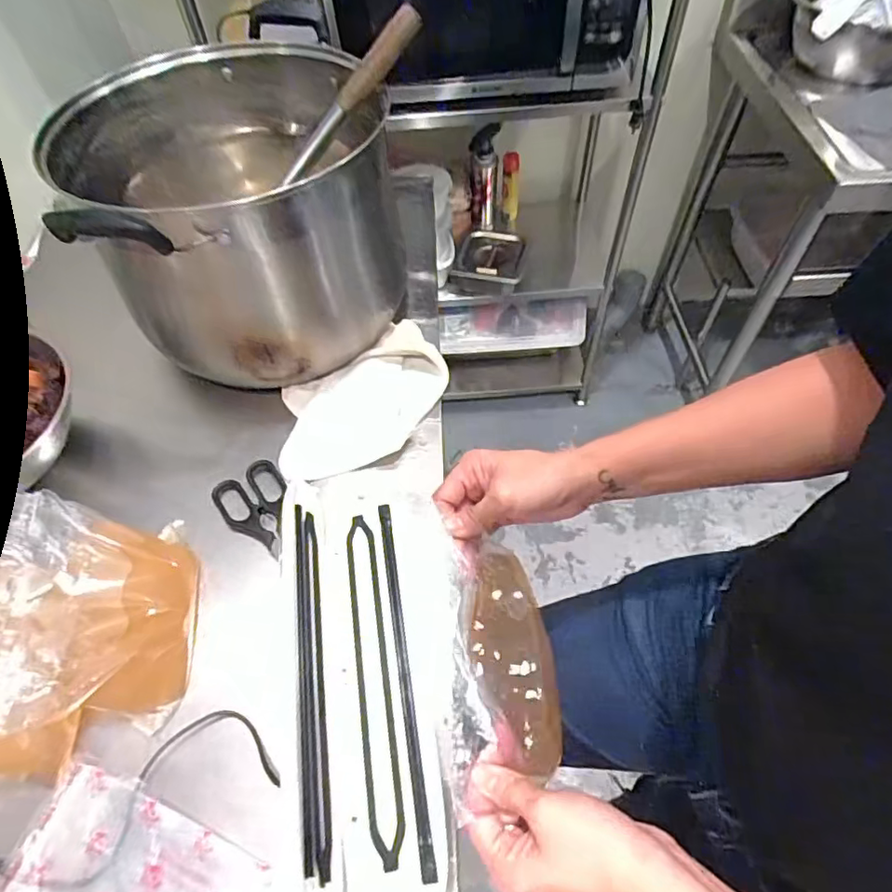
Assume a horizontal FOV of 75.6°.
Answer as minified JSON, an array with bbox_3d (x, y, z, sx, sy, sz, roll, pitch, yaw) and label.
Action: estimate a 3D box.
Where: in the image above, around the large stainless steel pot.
[{"bbox_3d":[-0.220,-0.266,0.649,0.319,0.243,0.318,-1,56,2],"label":"large stainless steel pot"}]

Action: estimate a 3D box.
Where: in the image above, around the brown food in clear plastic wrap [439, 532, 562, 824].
[{"bbox_3d":[0.041,0.145,0.406,0.075,0.064,0.178,0,56,3],"label":"brown food in clear plastic wrap"}]

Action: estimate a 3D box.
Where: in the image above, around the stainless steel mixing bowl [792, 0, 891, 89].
[{"bbox_3d":[0.767,-0.765,1.043,0.275,0.124,0.216,5,56,6],"label":"stainless steel mixing bowl"}]

